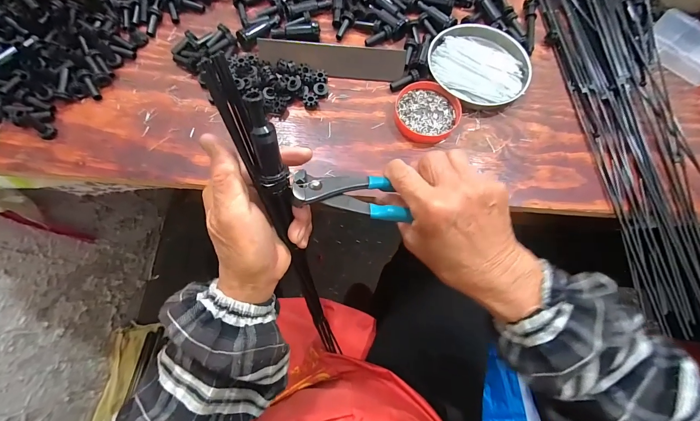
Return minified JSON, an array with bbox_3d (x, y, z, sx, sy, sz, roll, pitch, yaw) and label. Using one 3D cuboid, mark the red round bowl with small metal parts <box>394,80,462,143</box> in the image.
[{"bbox_3d":[0.094,-0.123,0.384,0.079,0.012,0.079,0,73,-2],"label":"red round bowl with small metal parts"}]

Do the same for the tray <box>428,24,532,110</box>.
[{"bbox_3d":[0.171,-0.197,0.409,0.129,0.016,0.129,7,70,0],"label":"tray"}]

